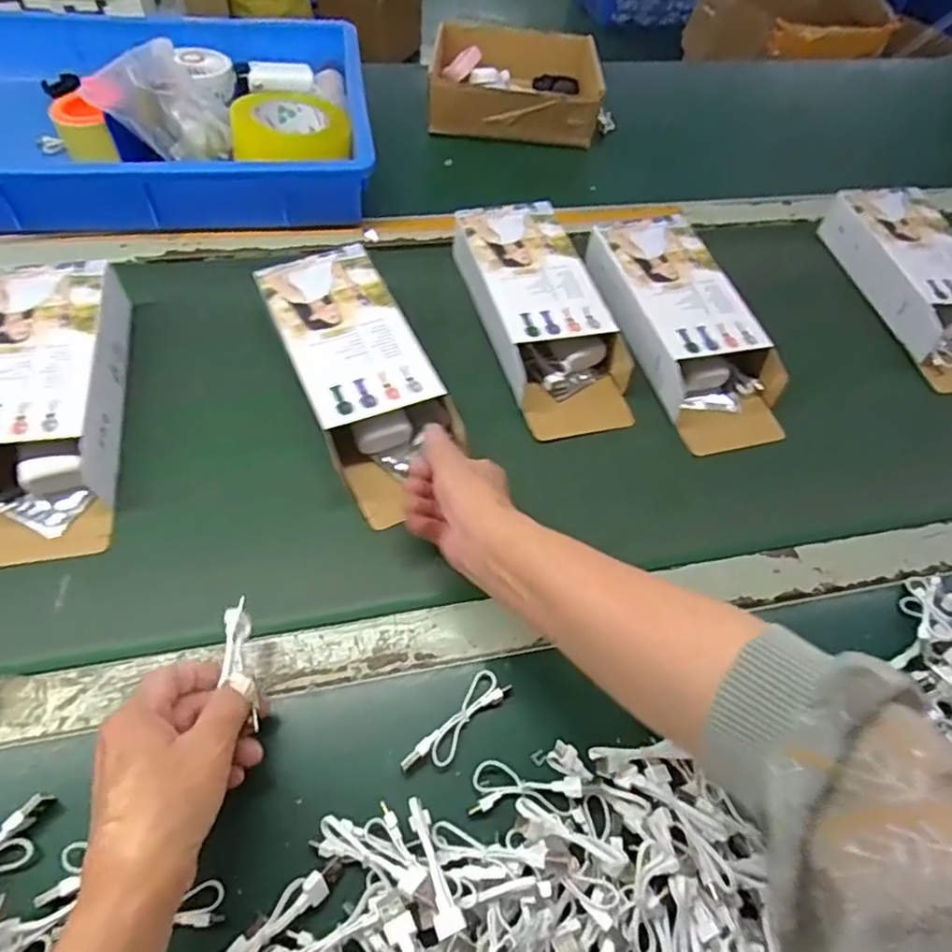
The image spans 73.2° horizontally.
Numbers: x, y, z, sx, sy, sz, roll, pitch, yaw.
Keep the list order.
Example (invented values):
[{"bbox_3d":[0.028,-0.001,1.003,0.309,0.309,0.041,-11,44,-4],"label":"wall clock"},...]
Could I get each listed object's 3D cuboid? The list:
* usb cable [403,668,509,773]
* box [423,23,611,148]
[{"bbox_3d":[-0.012,0.155,0.397,0.021,0.012,0.079,37,57,21],"label":"usb cable"},{"bbox_3d":[0.049,-0.510,0.832,0.208,0.061,0.198,4,52,-3],"label":"box"}]

